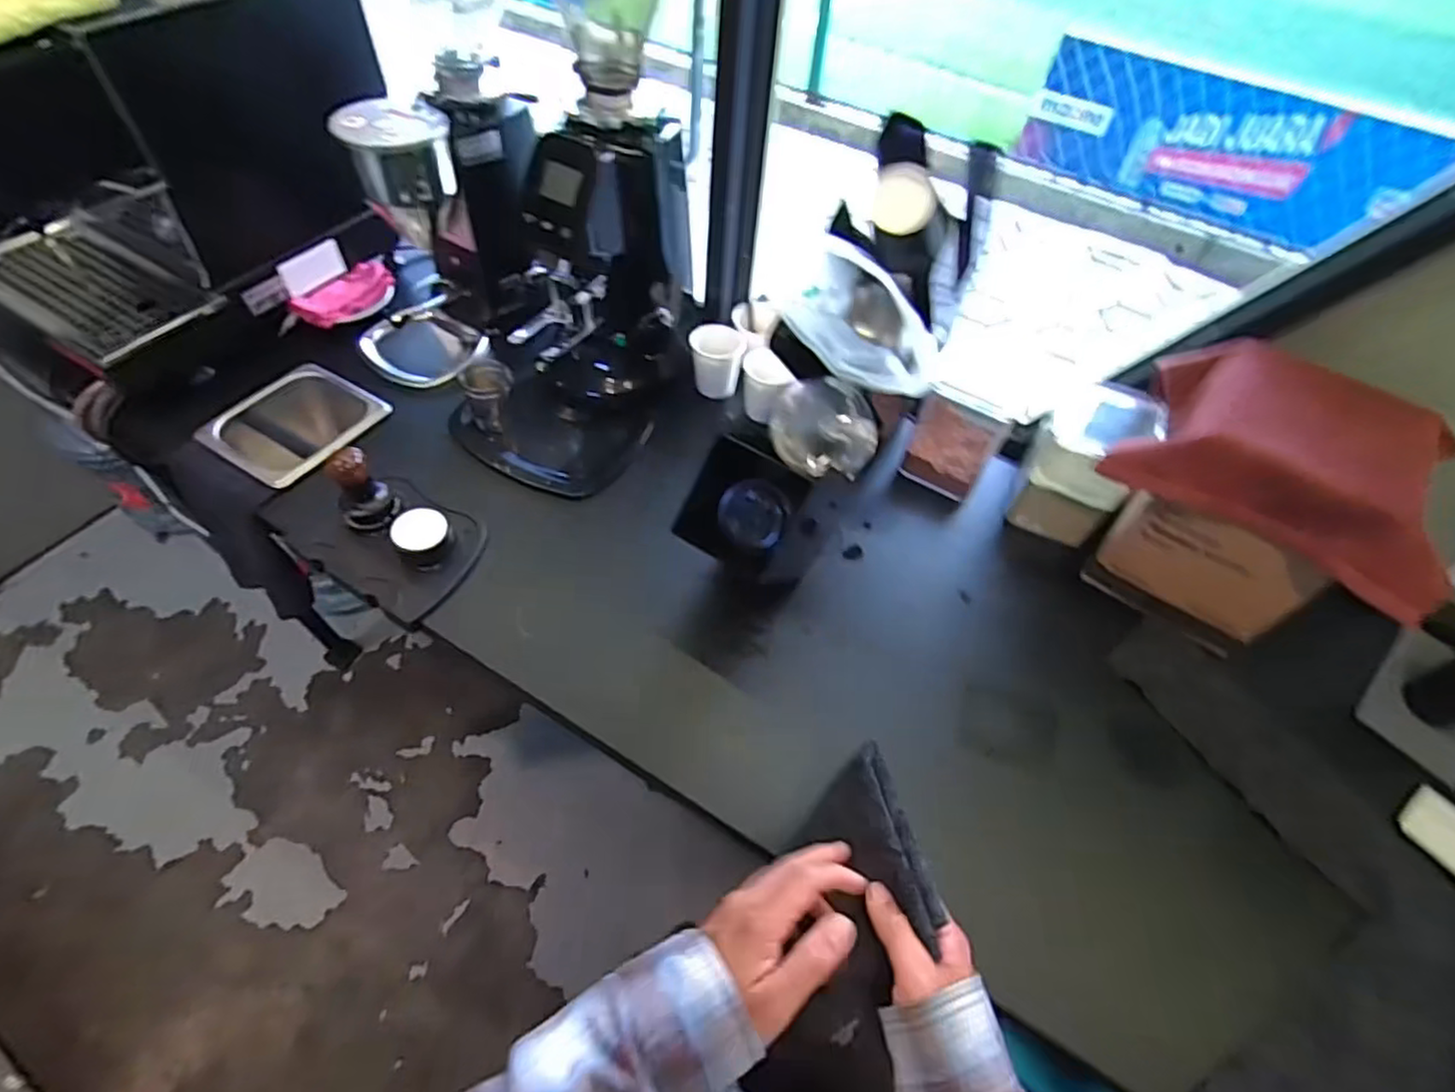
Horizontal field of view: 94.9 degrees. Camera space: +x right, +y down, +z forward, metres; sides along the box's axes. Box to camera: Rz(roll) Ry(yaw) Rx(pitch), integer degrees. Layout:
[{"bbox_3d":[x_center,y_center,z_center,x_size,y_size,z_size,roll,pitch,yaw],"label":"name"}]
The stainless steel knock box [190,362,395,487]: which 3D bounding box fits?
[{"bbox_3d":[-0.564,-0.141,0.901,0.170,0.086,0.182,25,57,13],"label":"stainless steel knock box"}]

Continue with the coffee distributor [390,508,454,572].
[{"bbox_3d":[-0.343,-0.008,0.753,0.054,0.042,0.059,-5,56,-8],"label":"coffee distributor"}]

